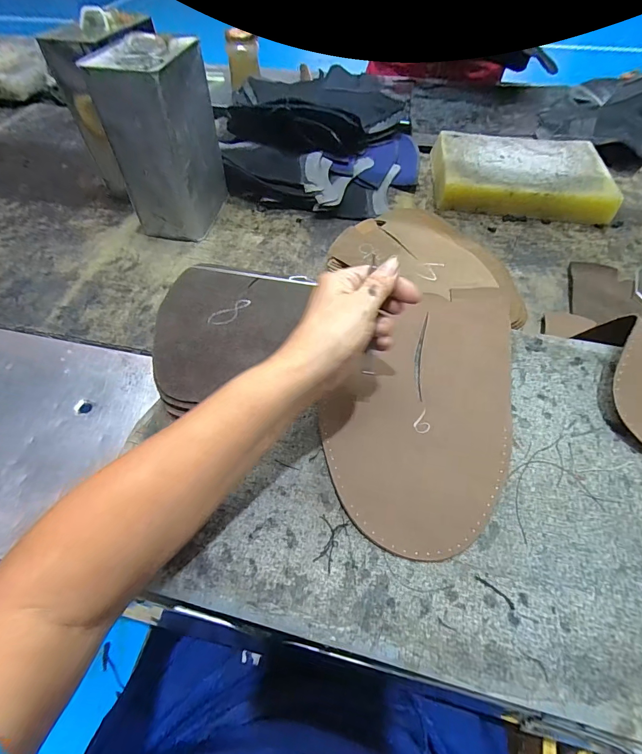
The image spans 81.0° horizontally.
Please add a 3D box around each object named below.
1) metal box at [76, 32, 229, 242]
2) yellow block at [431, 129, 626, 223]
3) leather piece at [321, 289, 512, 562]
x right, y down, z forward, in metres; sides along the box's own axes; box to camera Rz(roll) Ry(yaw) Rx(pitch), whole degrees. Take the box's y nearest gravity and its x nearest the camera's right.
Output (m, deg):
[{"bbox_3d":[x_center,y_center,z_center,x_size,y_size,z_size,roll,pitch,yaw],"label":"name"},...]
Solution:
[{"bbox_3d":[-0.231,-0.340,0.563,0.109,0.222,0.139,6,54,6],"label":"metal box"},{"bbox_3d":[0.360,-0.377,0.694,0.301,0.048,0.214,8,54,7],"label":"yellow block"},{"bbox_3d":[0.093,0.009,0.344,0.149,0.010,0.279,12,59,11],"label":"leather piece"}]

